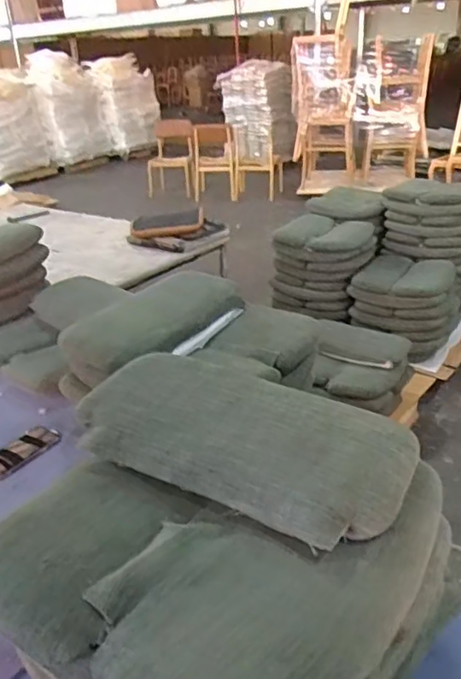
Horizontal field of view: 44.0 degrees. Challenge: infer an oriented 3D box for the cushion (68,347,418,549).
[{"bbox_3d":[0.010,0.126,0.758,0.445,0.071,0.216,14,31,30],"label":"cushion"}]

